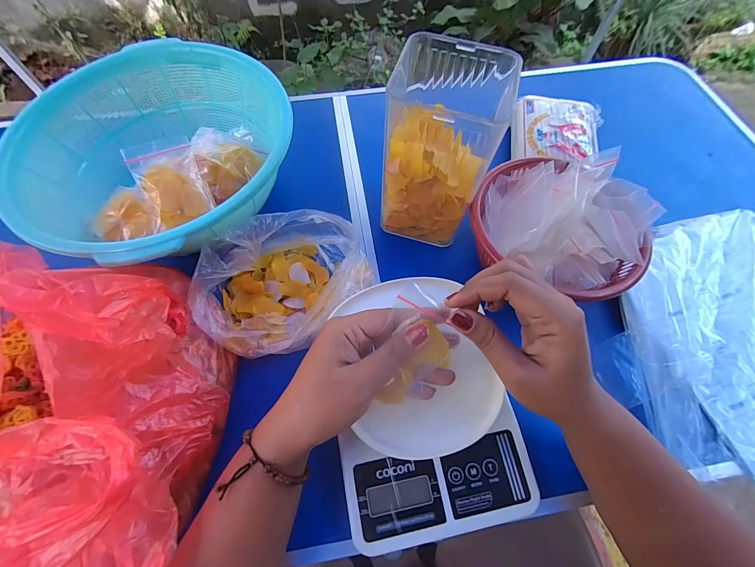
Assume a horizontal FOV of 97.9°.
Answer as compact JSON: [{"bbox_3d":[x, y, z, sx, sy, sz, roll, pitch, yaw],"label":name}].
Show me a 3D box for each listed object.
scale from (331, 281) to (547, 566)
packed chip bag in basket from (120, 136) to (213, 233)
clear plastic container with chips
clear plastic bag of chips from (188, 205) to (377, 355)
[{"bbox_3d":[0.040,0.101,0.295,0.155,0.044,0.212,-10,62,-6],"label":"scale"},{"bbox_3d":[-0.213,-0.103,0.339,0.058,0.030,0.094,-24,85,-22],"label":"packed chip bag in basket"},{"bbox_3d":[0.065,-0.138,0.352,0.110,0.175,0.105,21,63,10],"label":"clear plastic container with chips"},{"bbox_3d":[-0.098,-0.006,0.340,0.137,0.077,0.162,34,66,16],"label":"clear plastic bag of chips"}]

